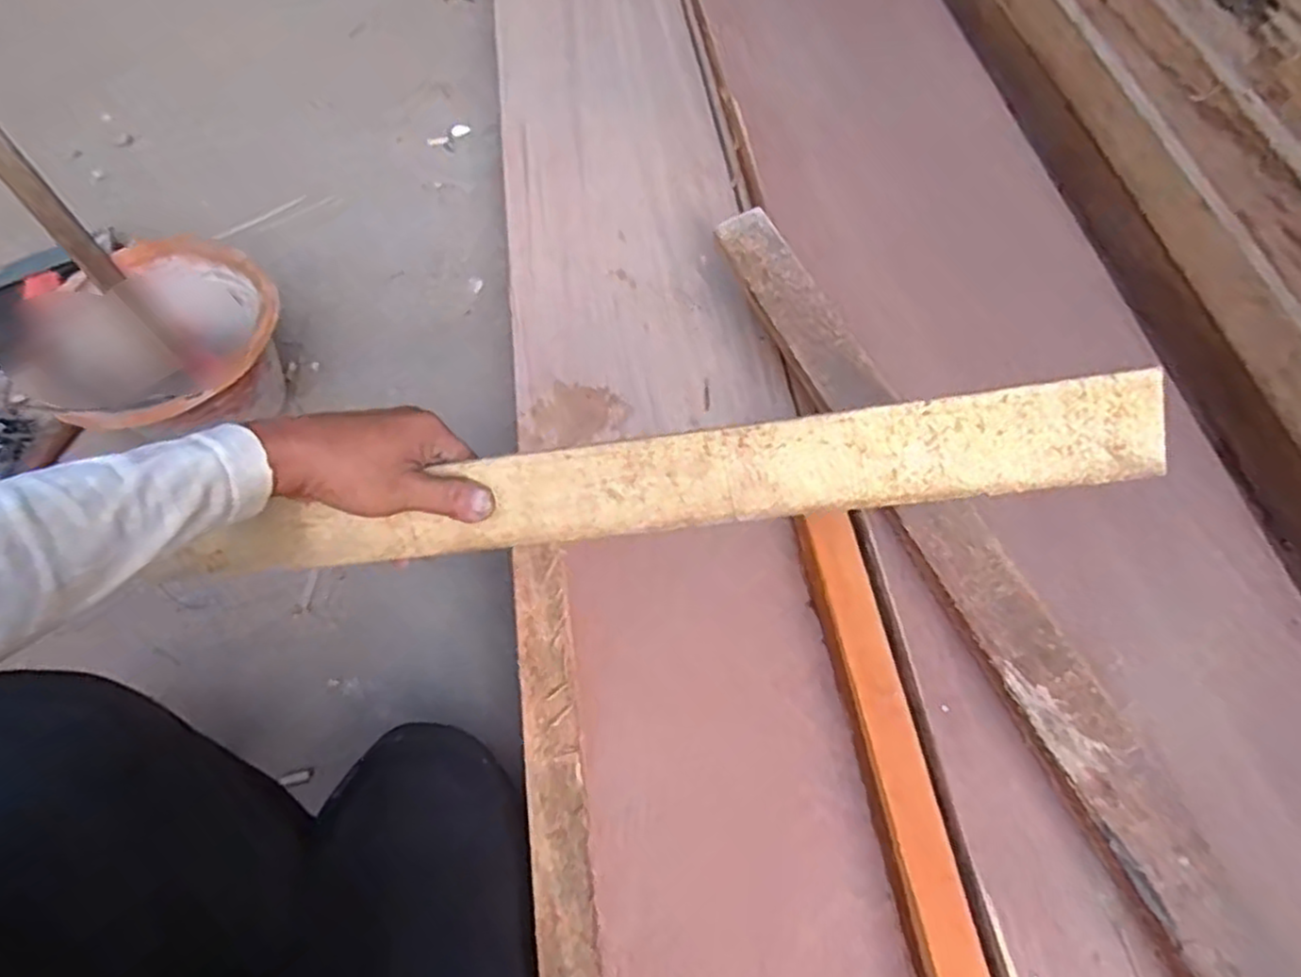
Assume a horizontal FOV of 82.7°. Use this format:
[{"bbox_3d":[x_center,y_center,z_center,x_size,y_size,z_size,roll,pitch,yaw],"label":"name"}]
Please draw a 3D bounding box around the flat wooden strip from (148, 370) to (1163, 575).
[{"bbox_3d":[-0.022,0.003,0.440,0.566,0.005,0.059,-7,102,14],"label":"flat wooden strip"}]

